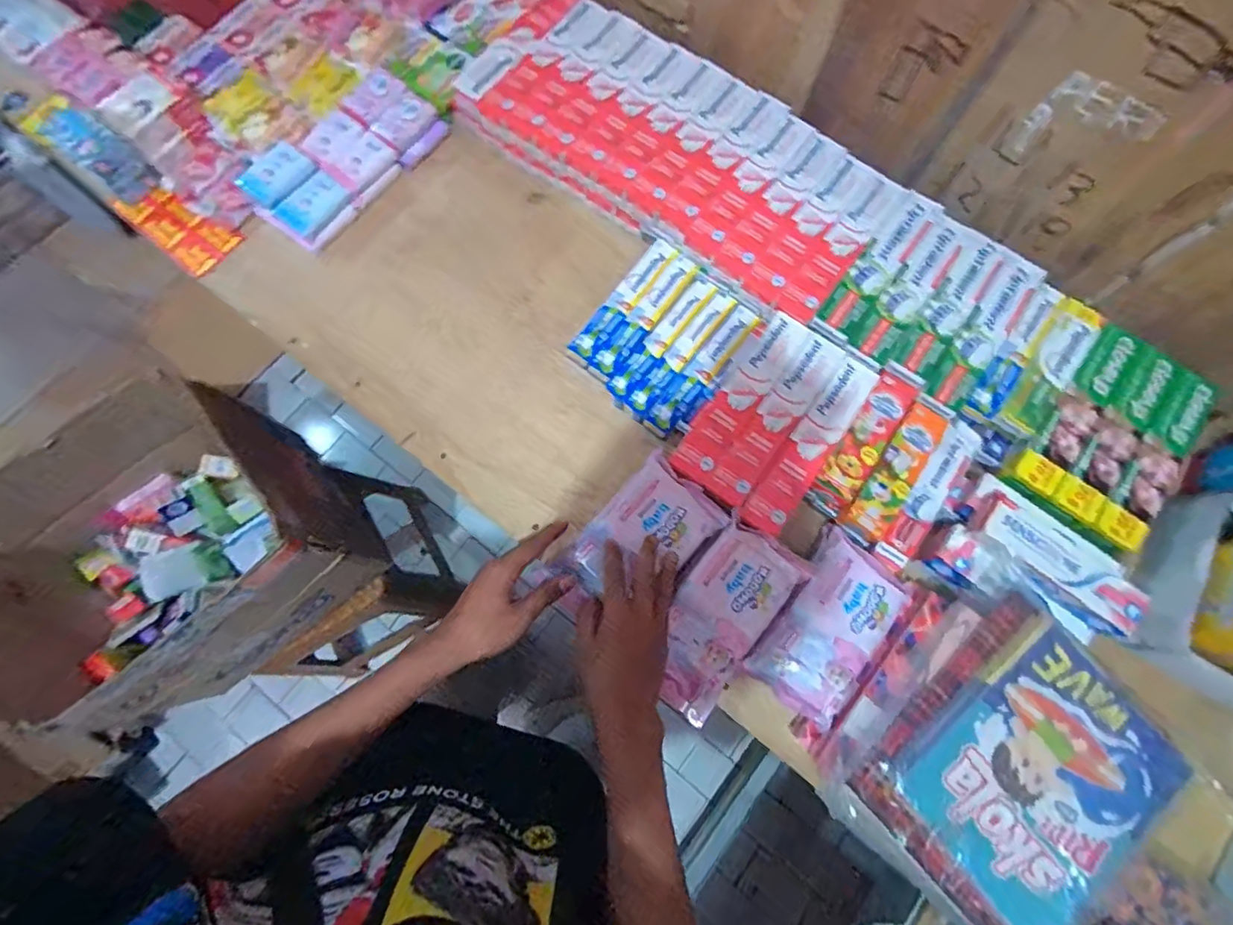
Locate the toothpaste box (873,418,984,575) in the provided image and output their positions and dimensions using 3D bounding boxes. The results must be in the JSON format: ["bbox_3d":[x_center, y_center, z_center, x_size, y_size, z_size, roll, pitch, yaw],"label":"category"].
[{"bbox_3d":[0.341,0.035,0.611,0.045,0.030,0.179,36,78,9],"label":"toothpaste box"}]

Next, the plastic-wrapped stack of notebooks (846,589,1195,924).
[{"bbox_3d":[0.350,0.269,0.494,0.244,0.053,0.191,-41,79,-10],"label":"plastic-wrapped stack of notebooks"}]

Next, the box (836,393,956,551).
[{"bbox_3d":[0.307,0.007,0.605,0.048,0.028,0.177,35,77,9],"label":"box"}]

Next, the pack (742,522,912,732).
[{"bbox_3d":[0.218,0.165,0.565,0.101,0.042,0.174,38,78,9],"label":"pack"}]

